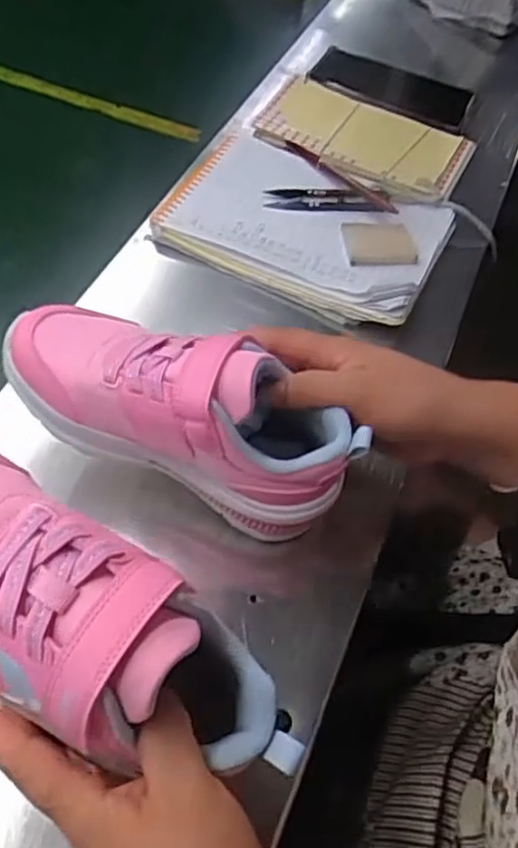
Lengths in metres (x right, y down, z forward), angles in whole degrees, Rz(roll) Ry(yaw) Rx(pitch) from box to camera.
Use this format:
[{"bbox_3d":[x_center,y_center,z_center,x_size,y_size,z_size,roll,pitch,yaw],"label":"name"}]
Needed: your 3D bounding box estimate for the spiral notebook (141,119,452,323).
[{"bbox_3d":[0.036,-0.165,0.584,0.218,0.020,0.168,24,55,12],"label":"spiral notebook"}]

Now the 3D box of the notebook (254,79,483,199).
[{"bbox_3d":[0.100,-0.273,0.673,0.195,0.020,0.127,24,55,12],"label":"notebook"}]

